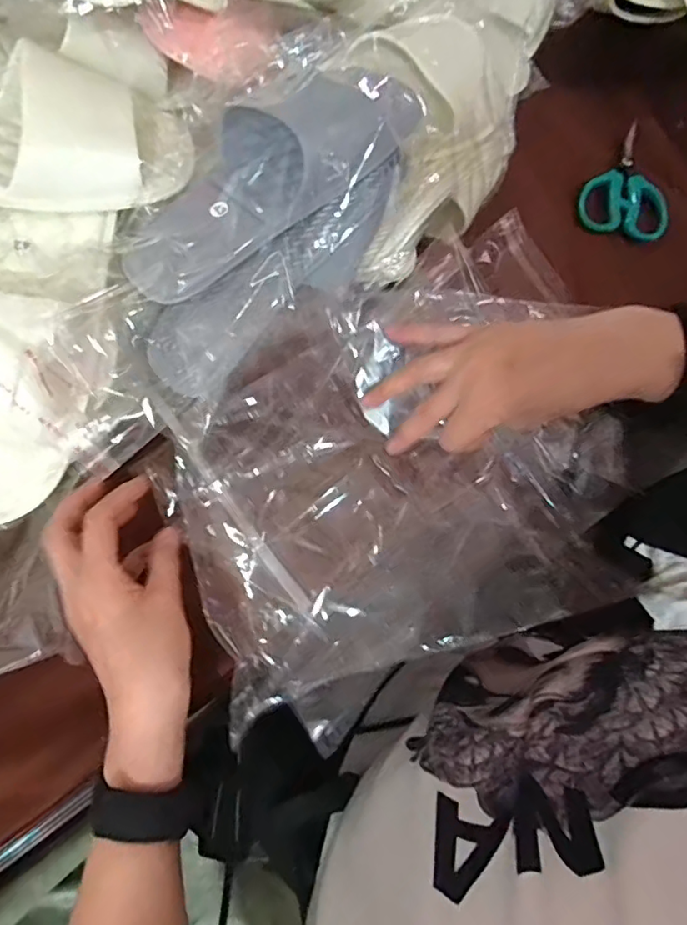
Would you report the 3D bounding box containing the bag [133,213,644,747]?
[{"bbox_3d":[0.061,-0.006,0.388,0.359,0.055,0.261,-31,82,-9],"label":"bag"}]

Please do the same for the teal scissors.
[{"bbox_3d":[0.298,-0.294,0.557,0.085,0.012,0.159,23,68,7],"label":"teal scissors"}]

